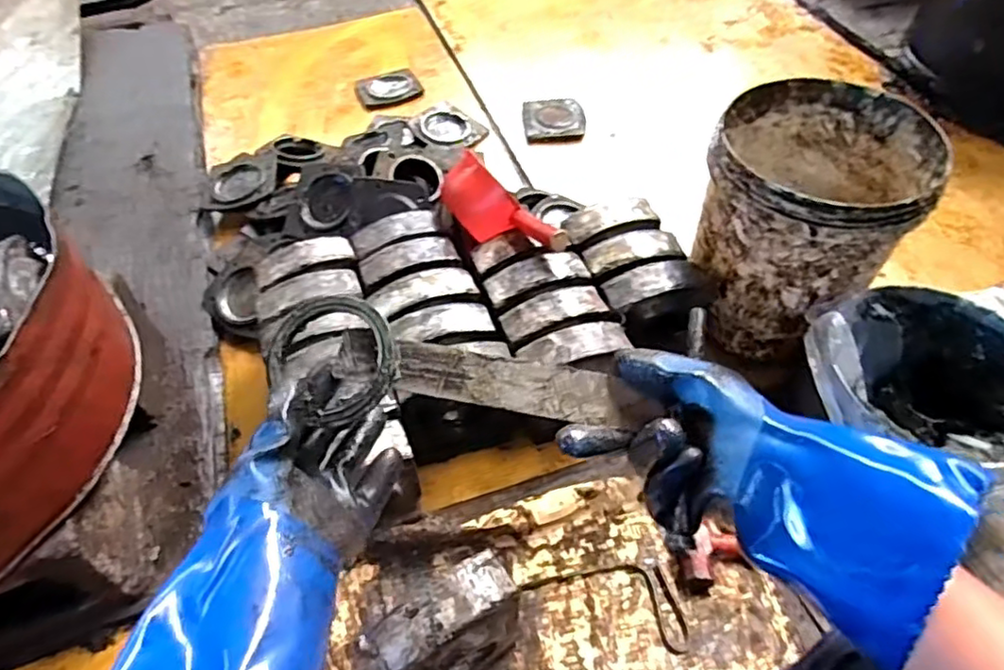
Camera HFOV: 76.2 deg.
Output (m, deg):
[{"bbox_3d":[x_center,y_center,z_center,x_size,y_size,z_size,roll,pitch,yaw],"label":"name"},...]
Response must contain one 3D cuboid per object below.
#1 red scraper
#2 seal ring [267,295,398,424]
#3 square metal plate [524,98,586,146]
[{"bbox_3d":[-0.006,-0.180,0.984,0.237,0.105,0.035,43,24,25],"label":"red scraper"},{"bbox_3d":[-0.111,0.011,0.420,0.087,0.014,0.078,13,75,11],"label":"seal ring"},{"bbox_3d":[0.120,-0.496,1.471,0.136,0.029,0.136,-6,53,-3],"label":"square metal plate"}]

